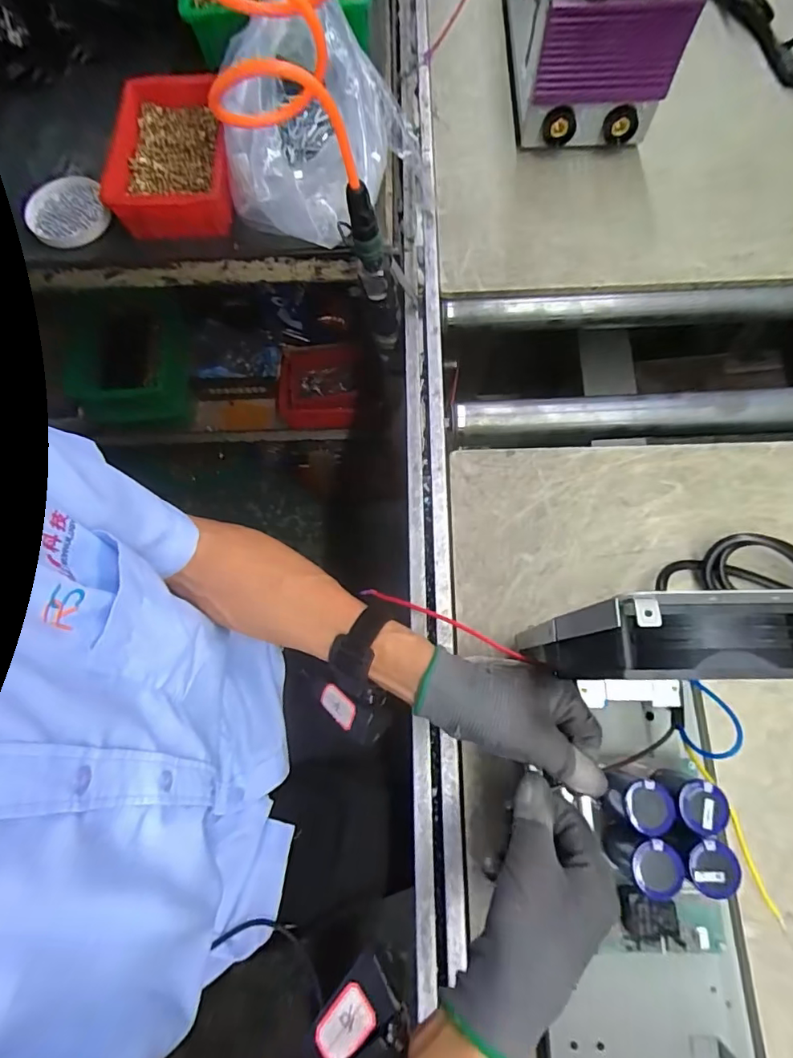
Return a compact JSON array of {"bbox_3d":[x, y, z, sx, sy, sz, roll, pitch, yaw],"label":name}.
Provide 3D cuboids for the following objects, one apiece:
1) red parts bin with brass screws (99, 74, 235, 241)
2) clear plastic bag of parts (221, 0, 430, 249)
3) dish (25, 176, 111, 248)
[{"bbox_3d":[-0.272,-0.445,0.608,0.146,0.056,0.200,-9,73,-1],"label":"red parts bin with brass screws"},{"bbox_3d":[-0.091,-0.448,0.575,0.207,0.129,0.215,32,77,11],"label":"clear plastic bag of parts"},{"bbox_3d":[-0.406,-0.389,0.621,0.093,0.012,0.108,-25,74,-5],"label":"dish"}]

